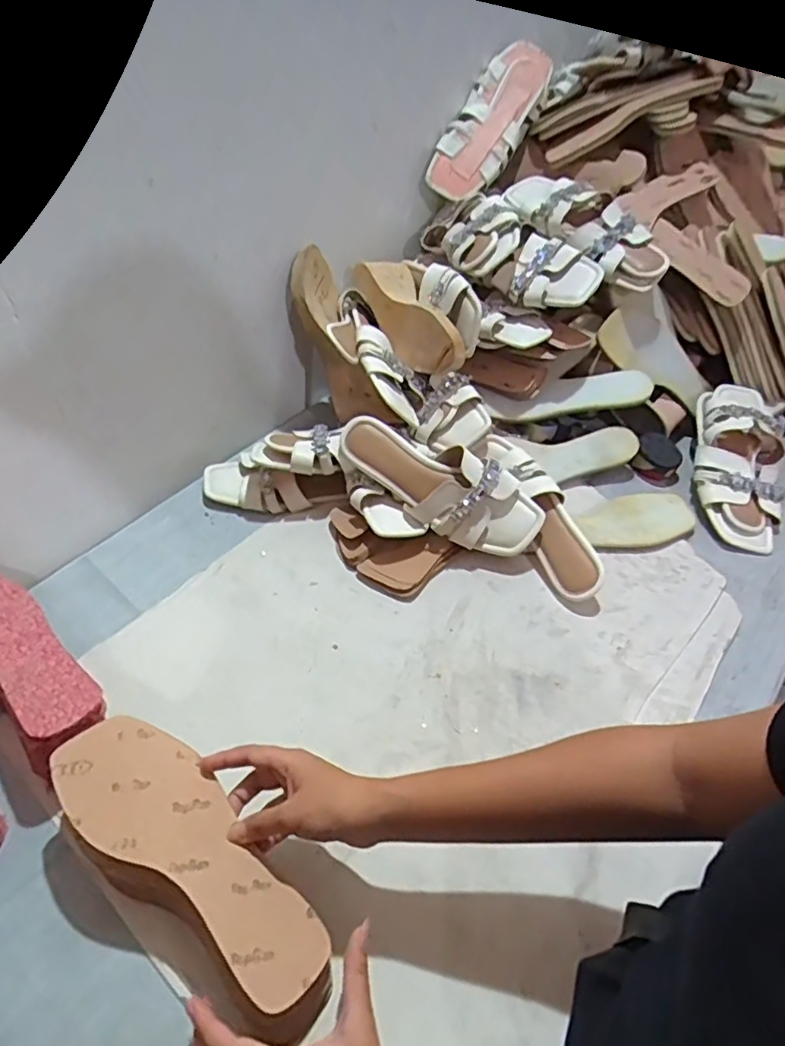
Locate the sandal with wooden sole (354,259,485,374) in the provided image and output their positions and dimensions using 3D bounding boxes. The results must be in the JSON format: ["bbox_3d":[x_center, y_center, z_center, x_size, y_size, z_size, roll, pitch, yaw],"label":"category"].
[{"bbox_3d":[0.032,-0.278,0.776,0.104,0.083,0.199,-21,49,-18],"label":"sandal with wooden sole"}]

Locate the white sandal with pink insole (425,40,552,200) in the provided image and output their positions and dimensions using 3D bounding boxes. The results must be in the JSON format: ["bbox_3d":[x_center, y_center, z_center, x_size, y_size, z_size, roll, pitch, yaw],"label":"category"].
[{"bbox_3d":[0.131,-0.531,0.808,0.077,0.195,0.072,18,29,-43],"label":"white sandal with pink insole"}]

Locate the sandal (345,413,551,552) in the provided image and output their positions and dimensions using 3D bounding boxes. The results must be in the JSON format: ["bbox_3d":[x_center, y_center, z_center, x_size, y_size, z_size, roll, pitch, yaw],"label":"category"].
[{"bbox_3d":[0.052,-0.045,0.686,0.243,0.100,0.055,29,11,9],"label":"sandal"}]

